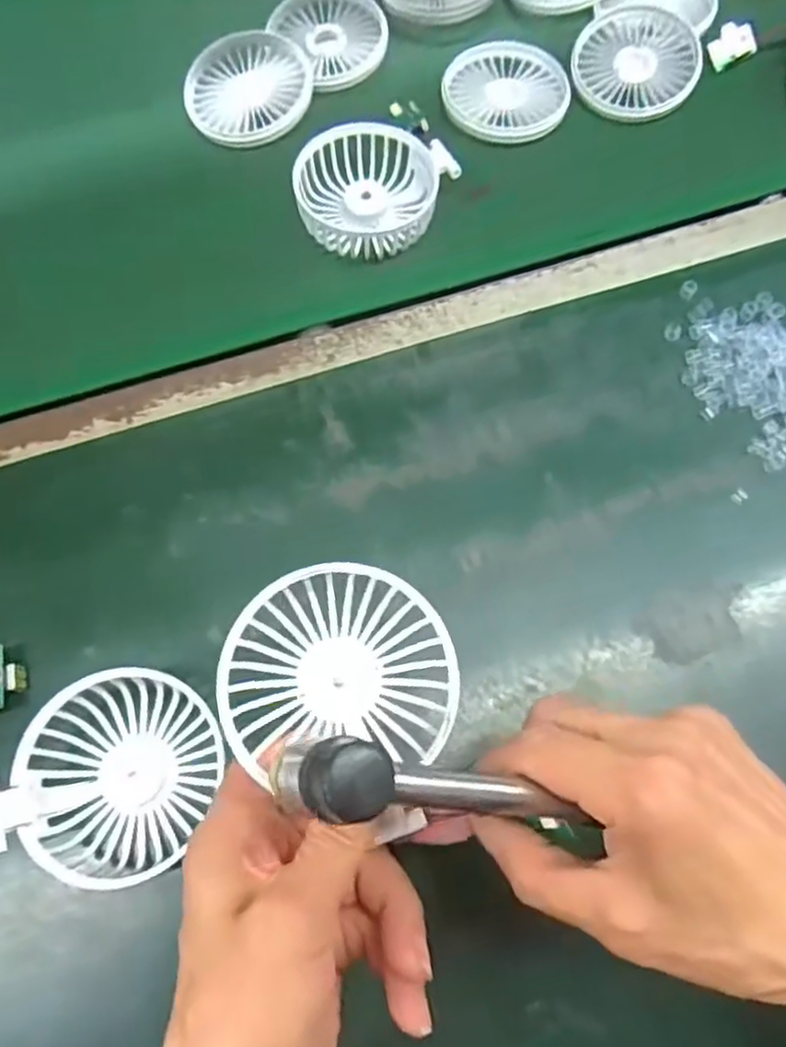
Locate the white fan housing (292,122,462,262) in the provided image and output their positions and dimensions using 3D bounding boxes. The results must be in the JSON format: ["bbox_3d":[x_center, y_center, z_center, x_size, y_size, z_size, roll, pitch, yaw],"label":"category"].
[{"bbox_3d":[-0.015,-0.212,0.456,0.090,0.021,0.091,0,69,-1],"label":"white fan housing"}]

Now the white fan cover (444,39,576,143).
[{"bbox_3d":[0.079,-0.300,0.498,0.081,0.009,0.086,-38,74,-14],"label":"white fan cover"}]

